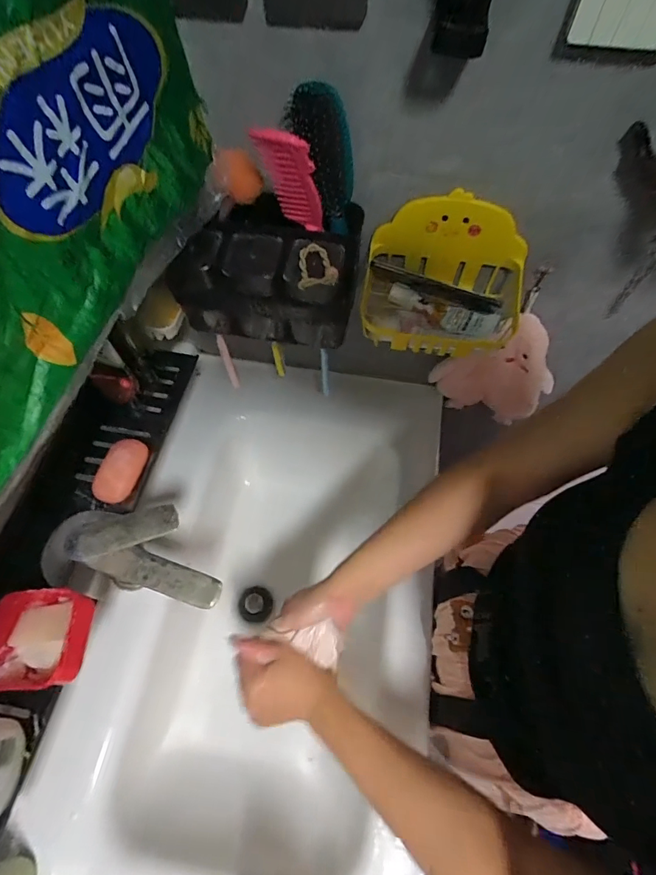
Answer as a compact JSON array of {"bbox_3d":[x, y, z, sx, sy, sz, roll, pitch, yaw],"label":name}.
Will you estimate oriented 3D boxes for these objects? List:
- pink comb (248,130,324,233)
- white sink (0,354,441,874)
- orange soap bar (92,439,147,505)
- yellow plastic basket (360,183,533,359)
[{"bbox_3d":[-0.035,-0.256,0.419,0.050,0.129,0.008,10,84,9],"label":"pink comb"},{"bbox_3d":[-0.098,0.259,0.653,0.484,0.178,0.796,9,61,3],"label":"white sink"},{"bbox_3d":[-0.254,0.040,0.508,0.048,0.020,0.078,12,61,5],"label":"orange soap bar"},{"bbox_3d":[0.148,-0.187,0.507,0.205,0.135,0.117,8,61,3],"label":"yellow plastic basket"}]

